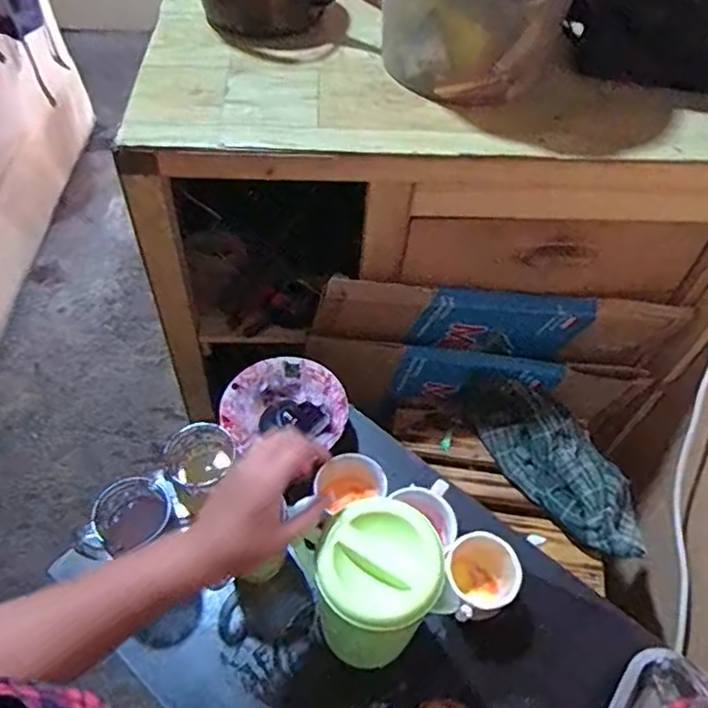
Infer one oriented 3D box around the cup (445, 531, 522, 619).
[{"bbox_3d":[0.139,0.239,0.678,0.075,0.078,0.087,-5,55,-5],"label":"cup"}]

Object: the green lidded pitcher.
[{"bbox_3d":[0.017,0.235,0.601,0.100,0.214,0.097,-24,59,-18],"label":"green lidded pitcher"}]

